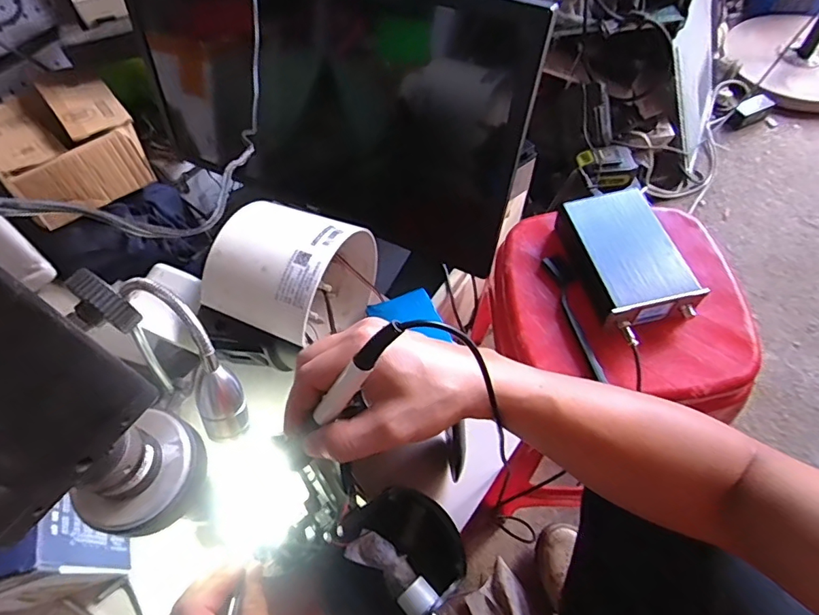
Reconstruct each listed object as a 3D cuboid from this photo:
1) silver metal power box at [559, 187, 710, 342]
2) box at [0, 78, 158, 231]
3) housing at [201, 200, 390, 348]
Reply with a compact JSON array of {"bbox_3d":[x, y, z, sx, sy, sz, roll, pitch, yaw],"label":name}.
[{"bbox_3d":[0.245,-0.051,0.556,0.101,0.053,0.173,-10,58,-3],"label":"silver metal power box"},{"bbox_3d":[-0.575,-0.272,0.822,0.207,0.102,0.242,-38,63,-19],"label":"box"},{"bbox_3d":[-0.101,-0.023,0.464,0.105,0.135,0.134,20,61,15],"label":"housing"}]

